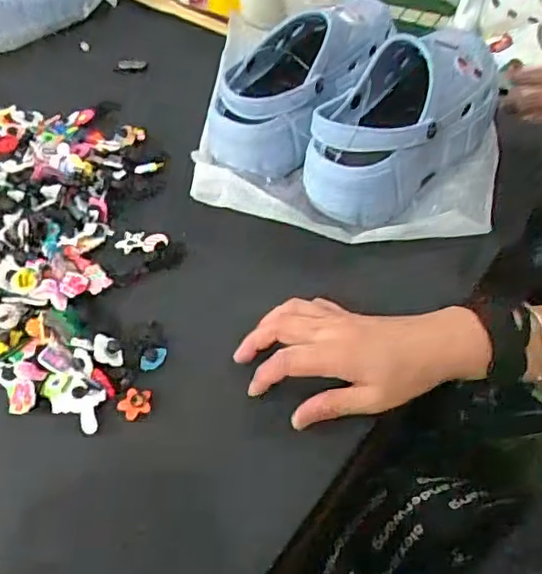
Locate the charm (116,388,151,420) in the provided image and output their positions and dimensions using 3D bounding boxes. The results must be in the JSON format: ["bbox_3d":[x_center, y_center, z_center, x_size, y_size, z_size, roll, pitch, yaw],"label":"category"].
[{"bbox_3d":[-0.103,0.089,0.468,0.026,0.012,0.021,-30,55,-19],"label":"charm"}]

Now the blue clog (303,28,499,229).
[{"bbox_3d":[0.130,-0.158,0.588,0.117,0.090,0.239,27,57,23],"label":"blue clog"}]

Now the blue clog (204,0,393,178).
[{"bbox_3d":[0.033,-0.219,0.641,0.118,0.099,0.242,19,55,18],"label":"blue clog"}]

